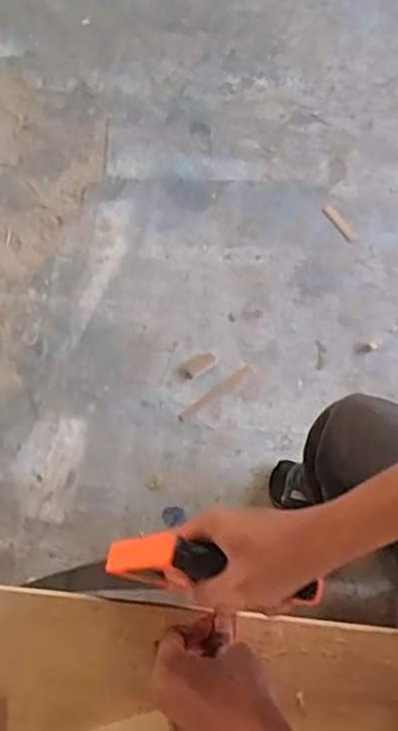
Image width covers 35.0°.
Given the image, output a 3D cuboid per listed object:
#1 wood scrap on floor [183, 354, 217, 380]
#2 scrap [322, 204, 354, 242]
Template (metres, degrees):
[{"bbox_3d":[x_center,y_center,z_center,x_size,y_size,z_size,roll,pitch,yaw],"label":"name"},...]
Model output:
[{"bbox_3d":[-0.001,-0.003,1.422,0.080,0.004,0.034,-36,78,-10],"label":"wood scrap on floor"},{"bbox_3d":[0.344,-0.351,1.554,0.027,0.008,0.110,-31,77,-9],"label":"scrap"}]

